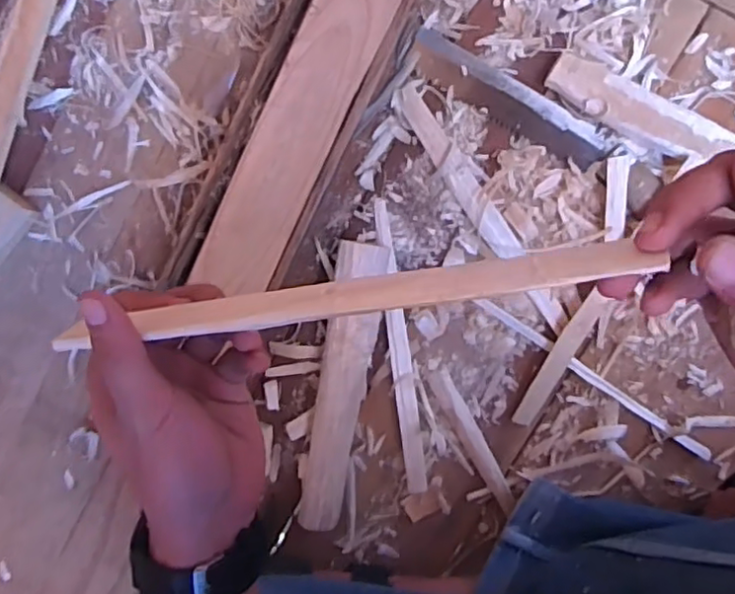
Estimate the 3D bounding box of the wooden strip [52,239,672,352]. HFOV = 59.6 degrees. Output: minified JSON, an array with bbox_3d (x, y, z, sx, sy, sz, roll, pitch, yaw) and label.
[{"bbox_3d":[-0.017,0.002,0.250,0.235,0.022,0.004,-8,130,15],"label":"wooden strip"}]

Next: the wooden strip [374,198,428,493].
[{"bbox_3d":[0.029,0.046,0.561,0.017,0.017,0.257,-7,96,6],"label":"wooden strip"}]

